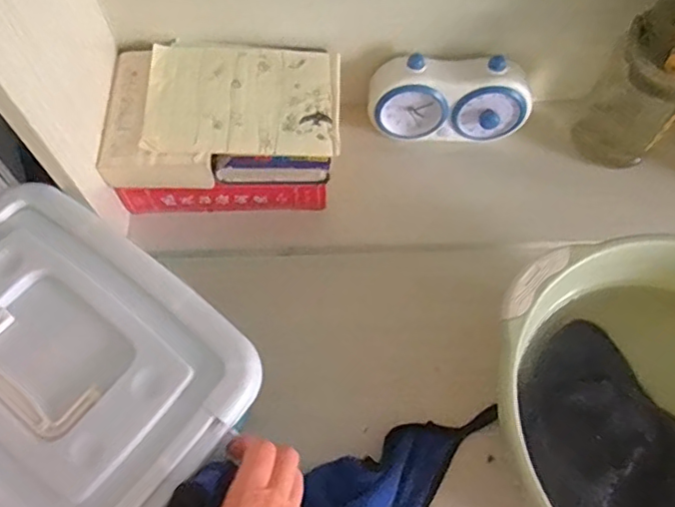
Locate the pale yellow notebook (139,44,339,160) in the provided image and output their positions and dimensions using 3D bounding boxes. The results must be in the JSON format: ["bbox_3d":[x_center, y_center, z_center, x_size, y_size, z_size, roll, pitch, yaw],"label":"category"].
[{"bbox_3d":[-0.094,-0.156,0.590,0.189,0.014,0.135,-2,65,-1],"label":"pale yellow notebook"}]

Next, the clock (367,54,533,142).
[{"bbox_3d":[0.124,-0.172,0.650,0.177,0.090,0.058,7,65,3],"label":"clock"}]

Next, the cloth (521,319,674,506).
[{"bbox_3d":[0.253,0.187,0.502,0.158,0.042,0.236,-40,71,-17],"label":"cloth"}]

